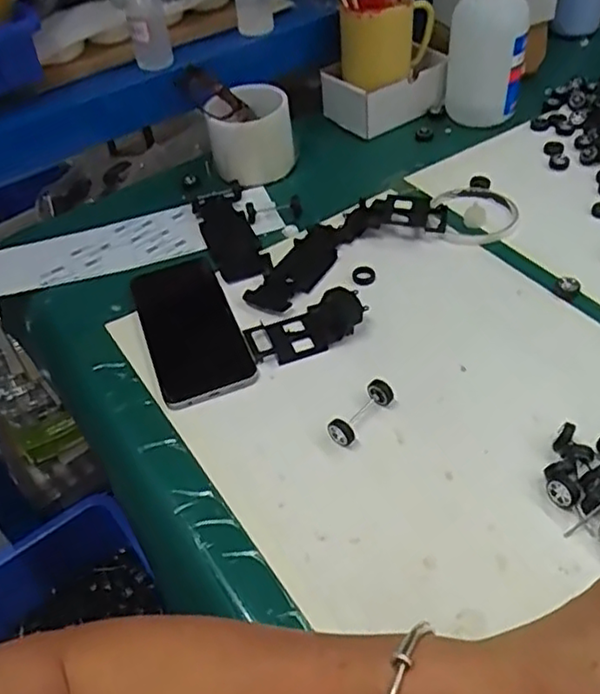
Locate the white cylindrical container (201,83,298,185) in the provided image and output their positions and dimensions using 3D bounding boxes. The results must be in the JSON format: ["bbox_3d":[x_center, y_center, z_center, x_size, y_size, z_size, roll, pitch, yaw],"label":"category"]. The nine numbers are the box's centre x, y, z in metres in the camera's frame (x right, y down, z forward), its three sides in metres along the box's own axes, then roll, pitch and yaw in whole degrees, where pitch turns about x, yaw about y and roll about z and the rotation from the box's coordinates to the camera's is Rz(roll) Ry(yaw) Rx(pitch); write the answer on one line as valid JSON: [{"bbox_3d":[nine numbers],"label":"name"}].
[{"bbox_3d":[-0.050,-0.220,0.680,0.085,0.075,0.078,-3,47,3],"label":"white cylindrical container"}]

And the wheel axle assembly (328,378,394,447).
[{"bbox_3d":[0.044,0.046,0.463,0.017,0.018,0.057,34,58,32],"label":"wheel axle assembly"}]

